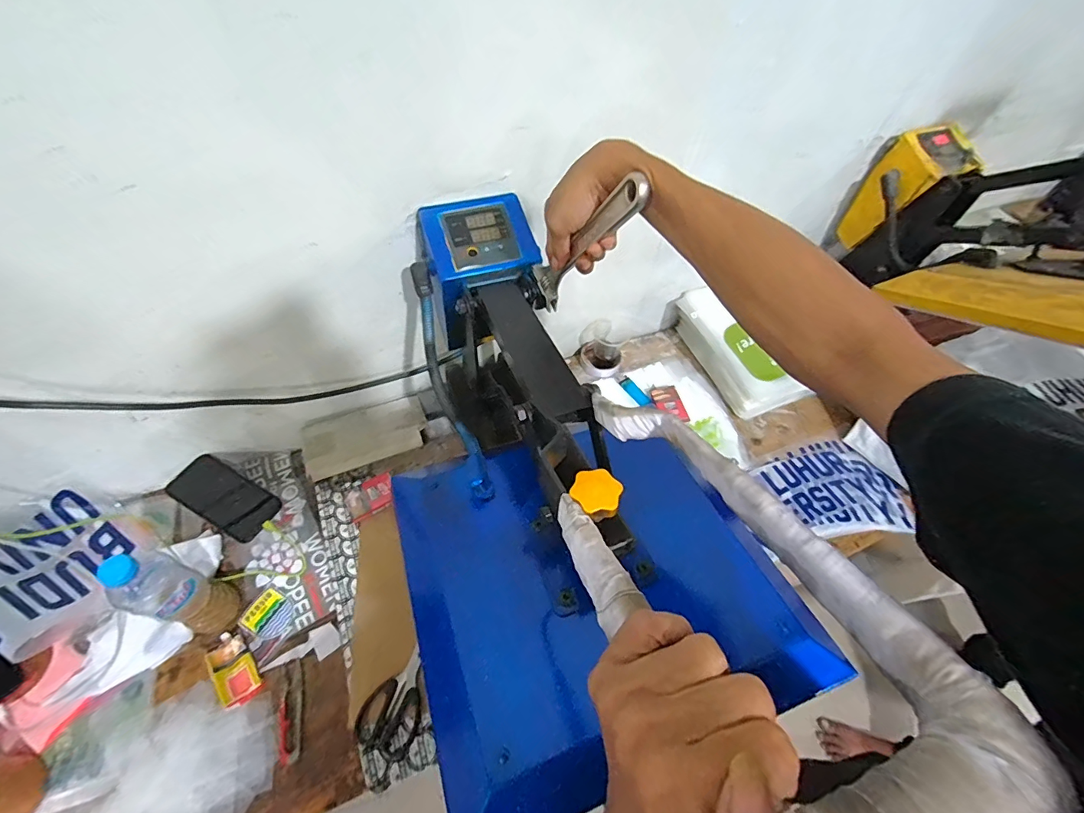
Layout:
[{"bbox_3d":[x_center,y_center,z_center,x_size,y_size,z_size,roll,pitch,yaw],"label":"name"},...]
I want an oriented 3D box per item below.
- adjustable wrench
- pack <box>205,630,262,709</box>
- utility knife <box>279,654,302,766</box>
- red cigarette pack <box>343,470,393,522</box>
[{"bbox_3d":[0.039,-0.155,0.453,0.016,0.203,0.050,-32,93,-23],"label":"adjustable wrench"},{"bbox_3d":[-0.411,0.347,0.611,0.044,0.017,0.094,-30,63,-22],"label":"pack"},{"bbox_3d":[-0.329,0.395,0.598,0.027,0.010,0.117,-12,58,-12],"label":"utility knife"},{"bbox_3d":[-0.266,0.141,0.716,0.074,0.019,0.055,-27,62,-21],"label":"red cigarette pack"}]

